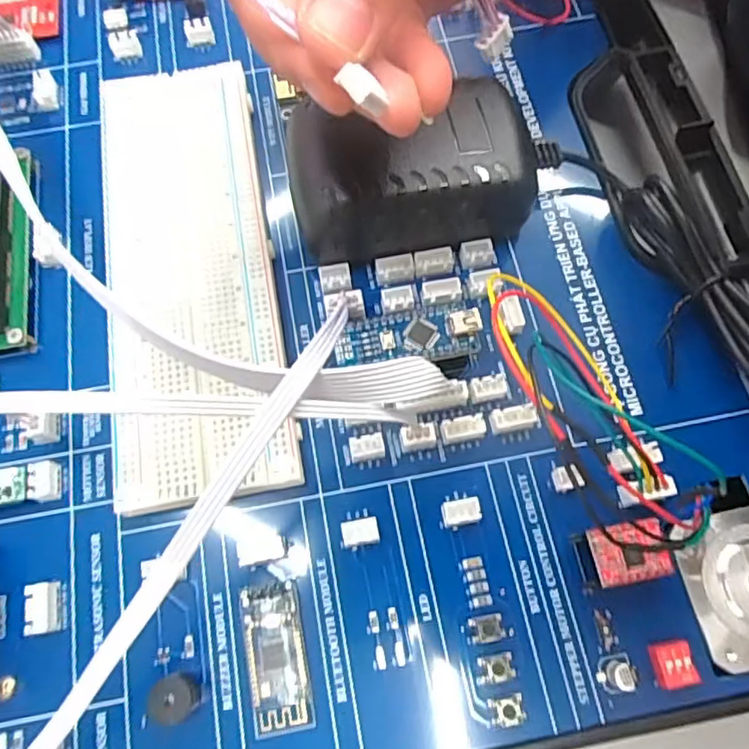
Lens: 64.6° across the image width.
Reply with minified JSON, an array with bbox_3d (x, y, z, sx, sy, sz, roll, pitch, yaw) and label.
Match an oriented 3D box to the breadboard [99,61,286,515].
[{"bbox_3d":[-0.064,-0.039,0.202,0.055,0.013,0.162,-10,70,-2],"label":"breadboard"}]

